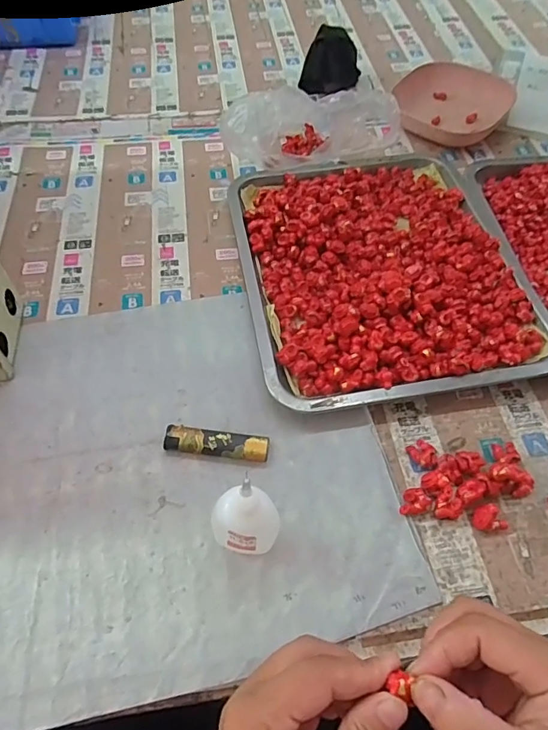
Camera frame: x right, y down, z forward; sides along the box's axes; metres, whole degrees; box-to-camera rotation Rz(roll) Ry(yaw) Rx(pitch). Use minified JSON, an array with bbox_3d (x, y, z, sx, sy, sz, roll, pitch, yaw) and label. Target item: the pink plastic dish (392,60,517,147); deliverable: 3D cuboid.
[{"bbox_3d":[0.229,-0.342,0.617,0.142,0.029,0.157,20,60,12],"label":"pink plastic dish"}]

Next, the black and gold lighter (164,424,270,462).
[{"bbox_3d":[-0.044,0.061,0.369,0.079,0.012,0.020,6,58,3],"label":"black and gold lighter"}]

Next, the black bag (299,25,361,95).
[{"bbox_3d":[0.079,-0.414,0.650,0.077,0.064,0.072,8,58,4],"label":"black bag"}]

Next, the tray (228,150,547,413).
[{"bbox_3d":[0.099,-0.106,0.467,0.257,0.034,0.306,-9,58,-7],"label":"tray"}]

